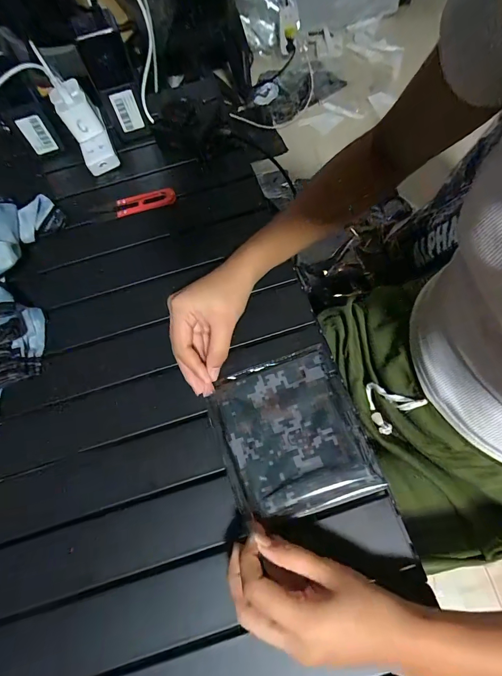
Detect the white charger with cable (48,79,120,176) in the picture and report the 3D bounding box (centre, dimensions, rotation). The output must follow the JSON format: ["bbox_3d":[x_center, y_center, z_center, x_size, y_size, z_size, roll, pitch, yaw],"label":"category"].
[{"bbox_3d":[-0.222,-0.282,0.461,0.046,0.026,0.109,-28,111,-10],"label":"white charger with cable"}]

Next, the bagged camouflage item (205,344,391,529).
[{"bbox_3d":[0.034,0.086,0.319,0.129,0.022,0.141,-19,66,-6],"label":"bagged camouflage item"}]

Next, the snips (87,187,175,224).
[{"bbox_3d":[-0.155,-0.176,0.449,0.110,0.017,0.026,-14,66,-4],"label":"snips"}]

